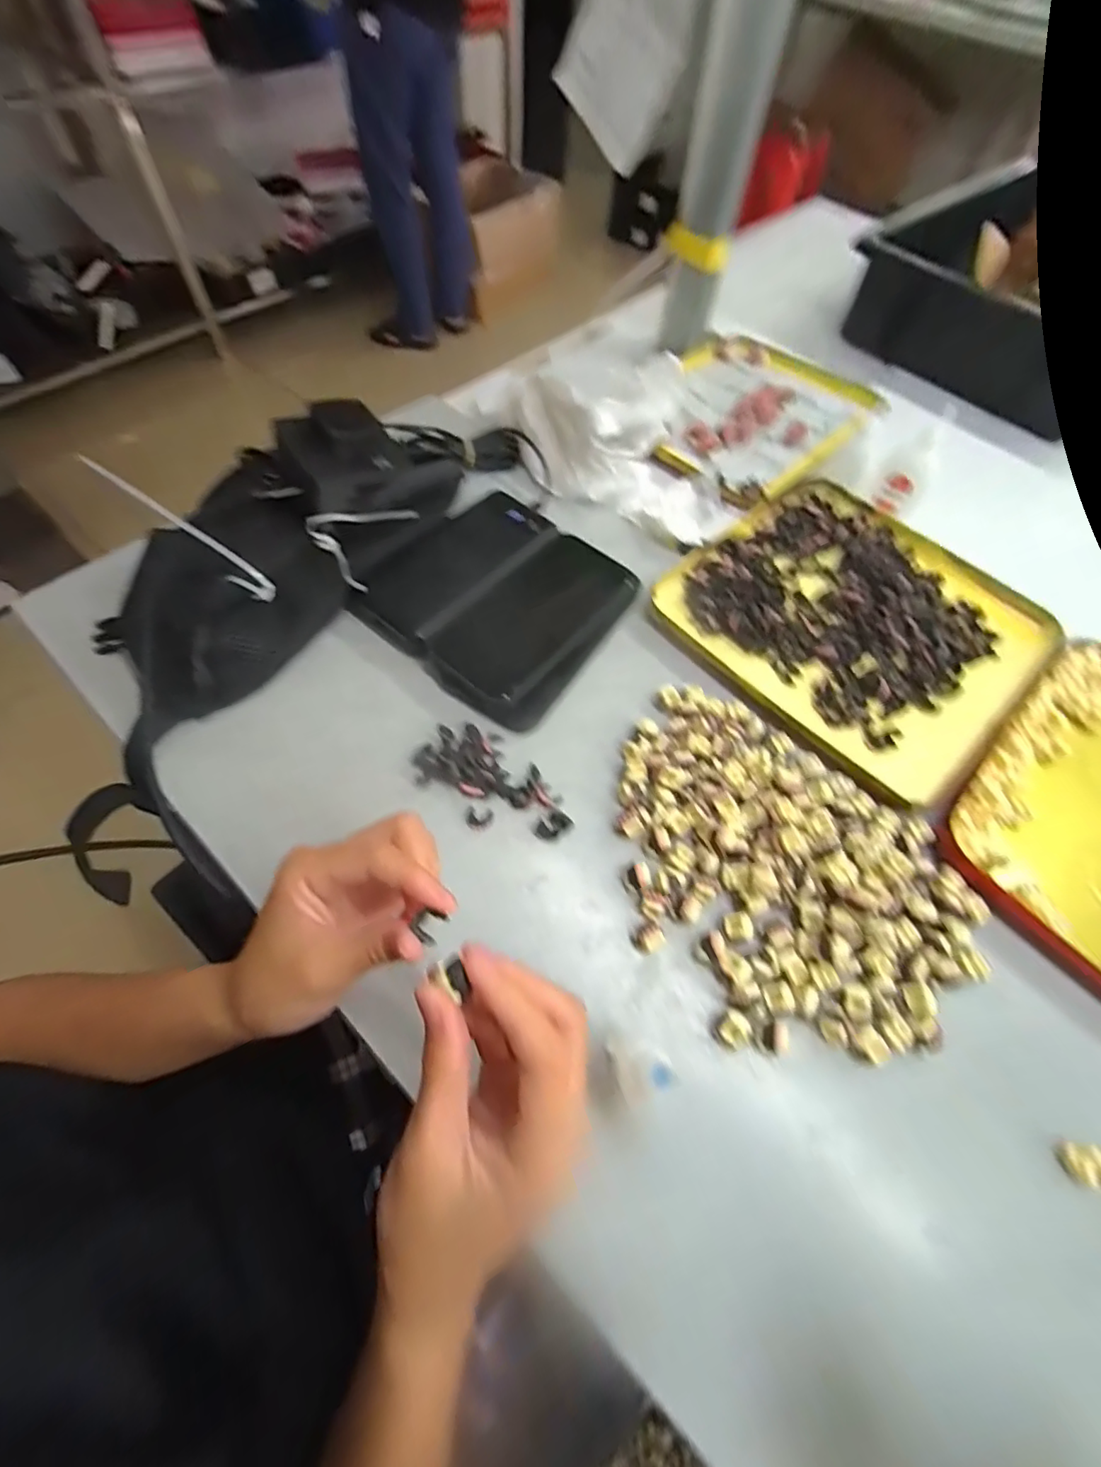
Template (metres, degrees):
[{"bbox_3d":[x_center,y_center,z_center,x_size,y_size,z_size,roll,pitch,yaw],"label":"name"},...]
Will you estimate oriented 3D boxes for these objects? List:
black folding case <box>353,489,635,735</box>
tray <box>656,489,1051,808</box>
[{"bbox_3d":[-0.038,-0.099,0.406,0.159,0.024,0.159,33,63,16],"label":"black folding case"},{"bbox_3d":[0.235,-0.091,0.424,0.244,0.017,0.238,-38,68,-22],"label":"tray"}]

